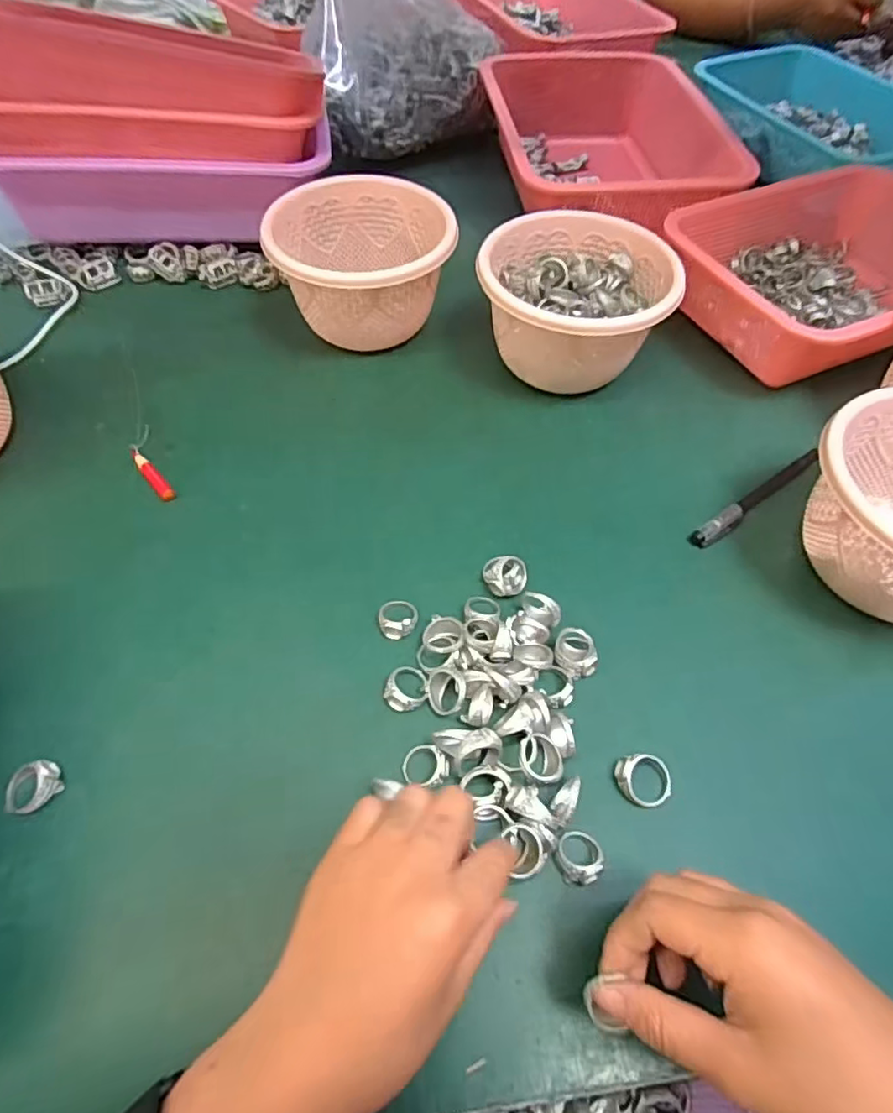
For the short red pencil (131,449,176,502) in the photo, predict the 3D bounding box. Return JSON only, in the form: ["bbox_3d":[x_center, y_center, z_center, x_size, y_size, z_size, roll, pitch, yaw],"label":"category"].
[{"bbox_3d":[-0.209,-0.058,0.426,0.010,0.006,0.054,-36,65,-21],"label":"short red pencil"}]

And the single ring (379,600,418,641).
[{"bbox_3d":[-0.029,0.037,0.365,0.023,0.013,0.027,-4,58,-4],"label":"single ring"}]

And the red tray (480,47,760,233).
[{"bbox_3d":[0.165,-0.441,0.654,0.232,0.099,0.286,0,58,-2],"label":"red tray"}]

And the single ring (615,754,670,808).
[{"bbox_3d":[0.103,0.117,0.312,0.031,0.007,0.026,2,69,-13],"label":"single ring"}]

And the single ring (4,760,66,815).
[{"bbox_3d":[-0.212,0.117,0.304,0.025,0.013,0.023,1,58,-1],"label":"single ring"}]

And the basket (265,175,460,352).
[{"bbox_3d":[-0.067,-0.234,0.486,0.140,0.078,0.130,-14,59,-10],"label":"basket"}]

